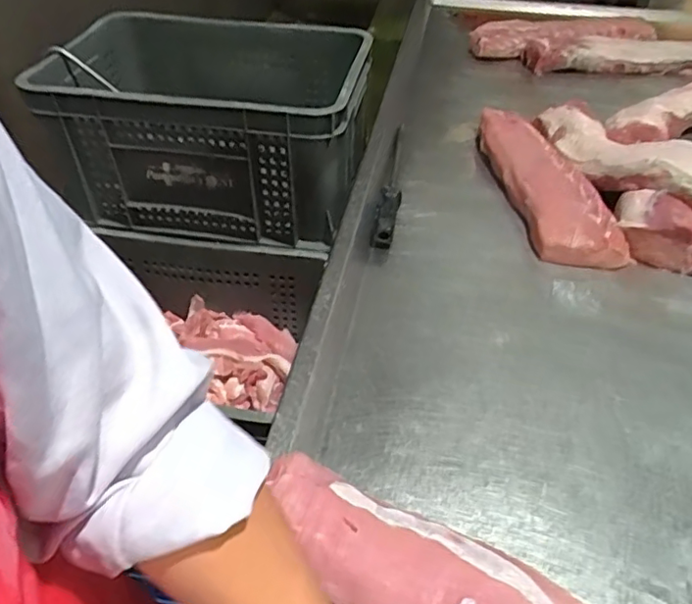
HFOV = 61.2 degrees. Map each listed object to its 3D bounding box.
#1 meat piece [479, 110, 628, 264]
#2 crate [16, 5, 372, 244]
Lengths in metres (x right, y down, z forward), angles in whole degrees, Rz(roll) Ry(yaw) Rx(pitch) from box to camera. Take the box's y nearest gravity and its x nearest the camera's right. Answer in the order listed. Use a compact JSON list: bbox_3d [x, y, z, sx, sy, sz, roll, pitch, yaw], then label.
[{"bbox_3d":[0.334,-0.212,1.004,0.131,0.064,0.426,-2,41,-7],"label":"meat piece"},{"bbox_3d":[-0.232,-0.317,1.045,0.514,0.237,0.342,6,43,6],"label":"crate"}]

